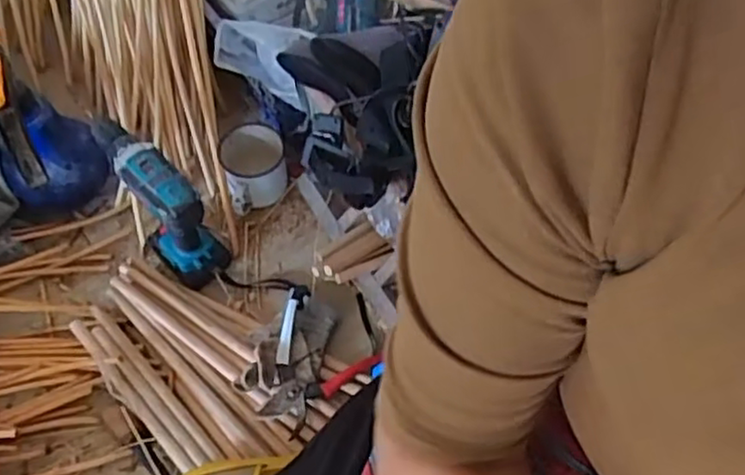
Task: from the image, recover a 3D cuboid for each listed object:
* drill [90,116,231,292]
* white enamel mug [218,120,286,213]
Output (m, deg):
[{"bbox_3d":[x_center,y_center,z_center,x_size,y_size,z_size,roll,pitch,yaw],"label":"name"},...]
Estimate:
[{"bbox_3d":[-0.286,-0.045,0.887,0.180,0.178,0.076,34,65,15],"label":"drill"},{"bbox_3d":[-0.175,-0.101,1.008,0.093,0.087,0.109,-17,63,-12],"label":"white enamel mug"}]

